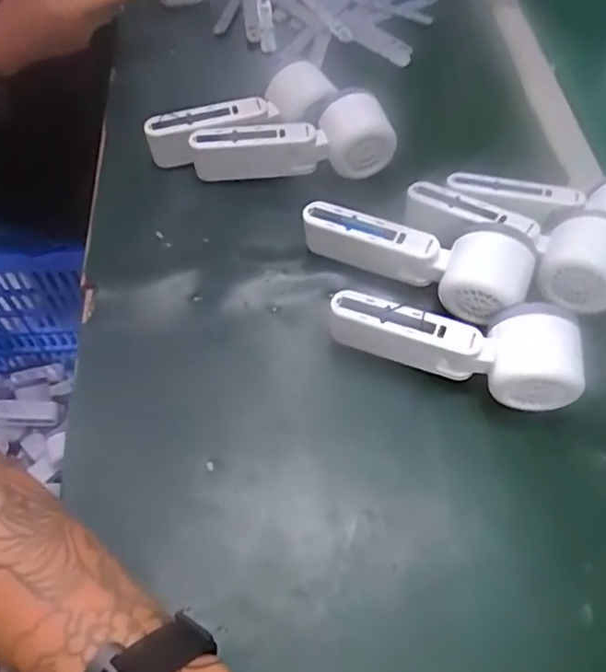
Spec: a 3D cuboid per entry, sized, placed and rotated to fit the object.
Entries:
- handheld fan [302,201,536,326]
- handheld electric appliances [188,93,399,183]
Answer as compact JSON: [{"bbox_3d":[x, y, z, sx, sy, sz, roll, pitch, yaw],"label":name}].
[{"bbox_3d":[0.084,-0.064,0.443,0.165,0.065,0.058,27,61,14],"label":"handheld fan"},{"bbox_3d":[-0.008,-0.157,0.505,0.169,0.059,0.052,-11,59,-9],"label":"handheld electric appliances"}]

